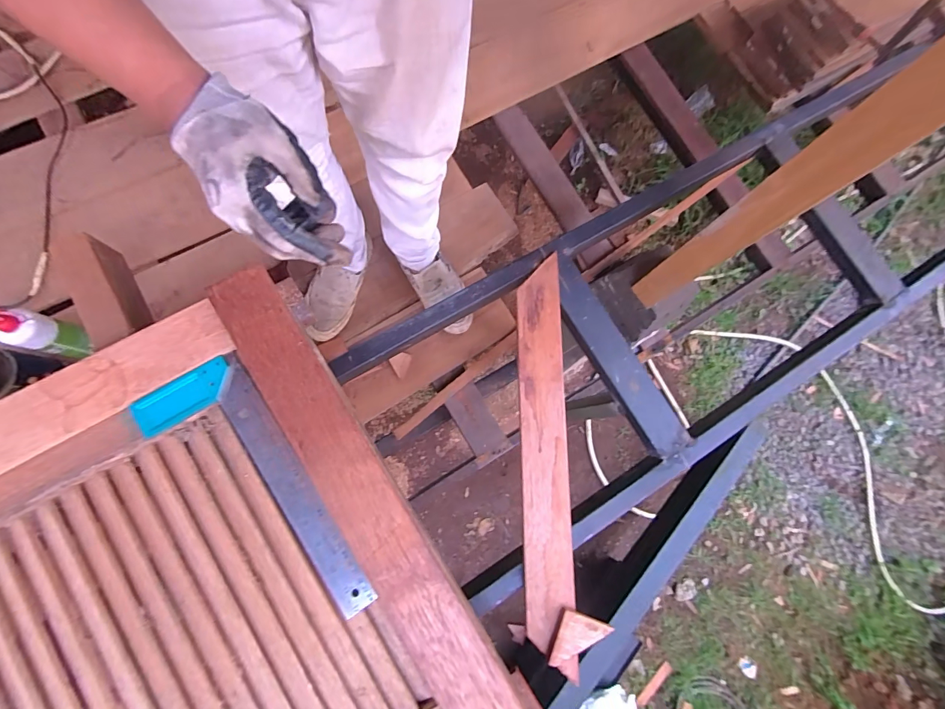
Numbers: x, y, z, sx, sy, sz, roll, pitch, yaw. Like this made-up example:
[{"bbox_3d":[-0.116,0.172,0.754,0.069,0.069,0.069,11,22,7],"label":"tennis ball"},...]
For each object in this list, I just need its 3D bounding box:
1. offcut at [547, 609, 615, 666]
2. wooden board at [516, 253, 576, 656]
[{"bbox_3d":[0.134,0.362,0.504,0.062,0.012,0.066,27,77,-1],"label":"offcut"},{"bbox_3d":[0.099,0.112,0.559,0.065,0.020,0.500,1,79,-7],"label":"wooden board"}]

